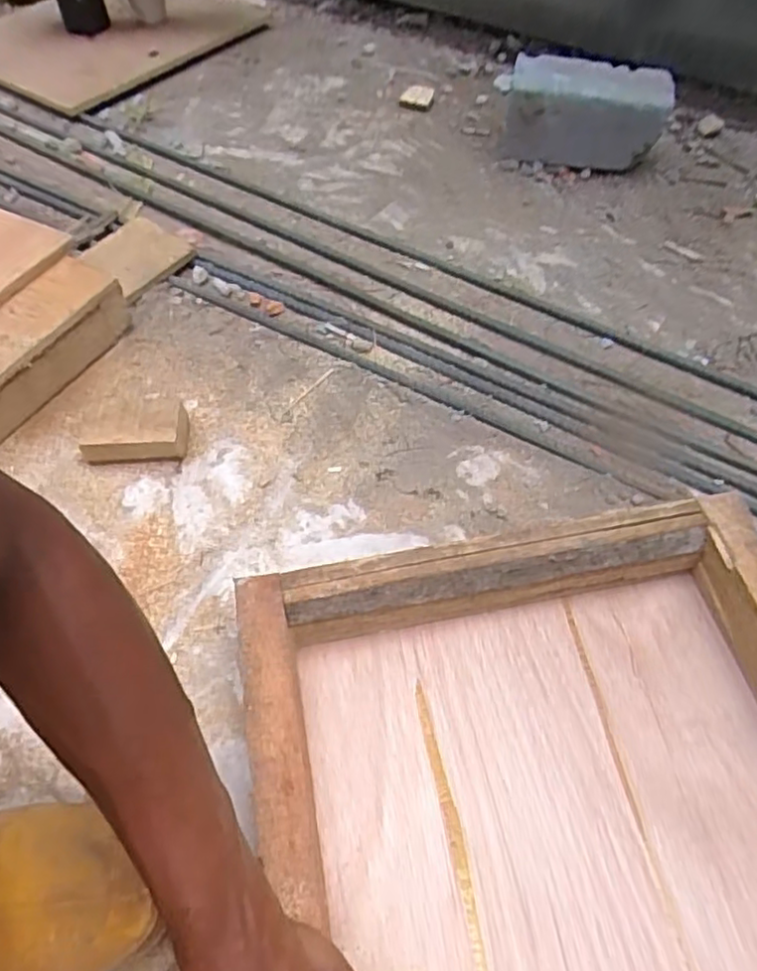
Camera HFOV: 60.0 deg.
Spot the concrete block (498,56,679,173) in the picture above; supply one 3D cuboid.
[{"bbox_3d":[0.281,-0.501,0.900,0.213,0.113,0.095,10,56,8],"label":"concrete block"}]

